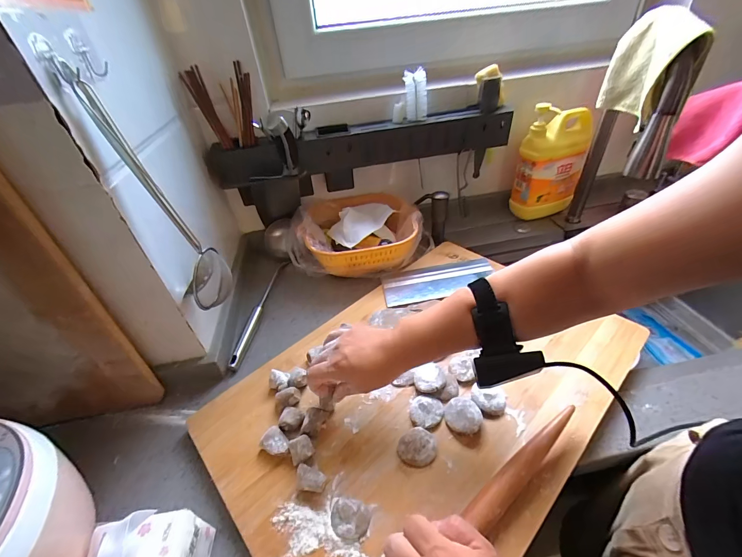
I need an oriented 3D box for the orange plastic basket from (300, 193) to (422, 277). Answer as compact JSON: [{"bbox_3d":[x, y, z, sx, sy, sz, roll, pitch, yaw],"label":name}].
[{"bbox_3d":[-0.018,-0.102,0.709,0.230,0.077,0.211,-8,40,-2],"label":"orange plastic basket"}]

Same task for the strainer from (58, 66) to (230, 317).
[{"bbox_3d":[-0.233,-0.080,0.393,0.058,0.285,0.056,-25,43,-21],"label":"strainer"}]

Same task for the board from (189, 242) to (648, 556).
[{"bbox_3d":[0.079,0.131,0.466,0.544,0.031,0.376,-33,47,-28],"label":"board"}]

